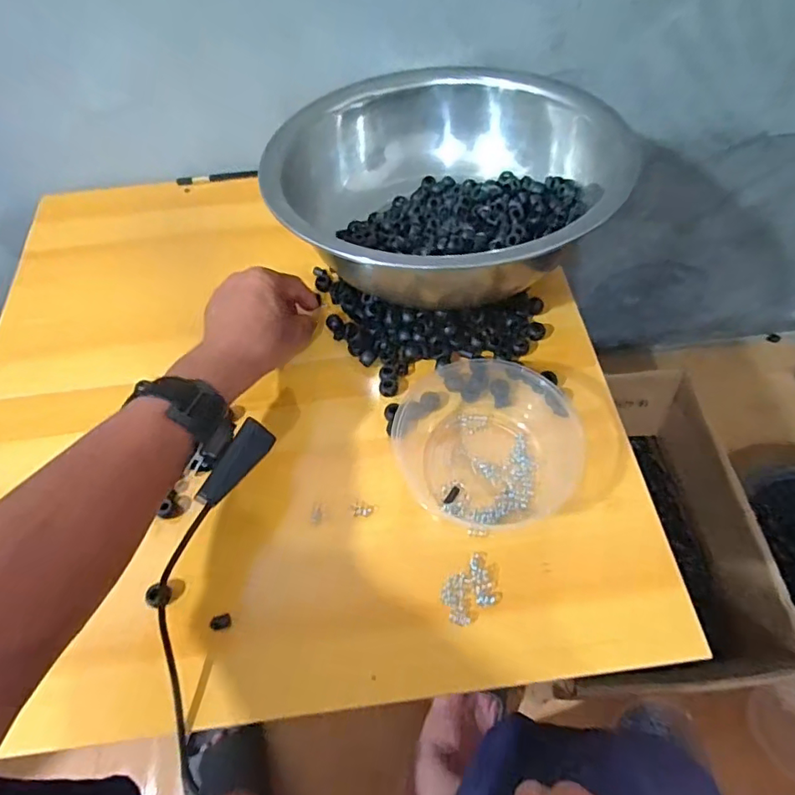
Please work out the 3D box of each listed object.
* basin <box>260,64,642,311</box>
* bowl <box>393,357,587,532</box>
[{"bbox_3d":[0.037,-0.195,0.512,0.253,0.112,0.249,31,65,18],"label":"basin"},{"bbox_3d":[0.073,0.027,0.440,0.145,0.046,0.153,2,60,3],"label":"bowl"}]

